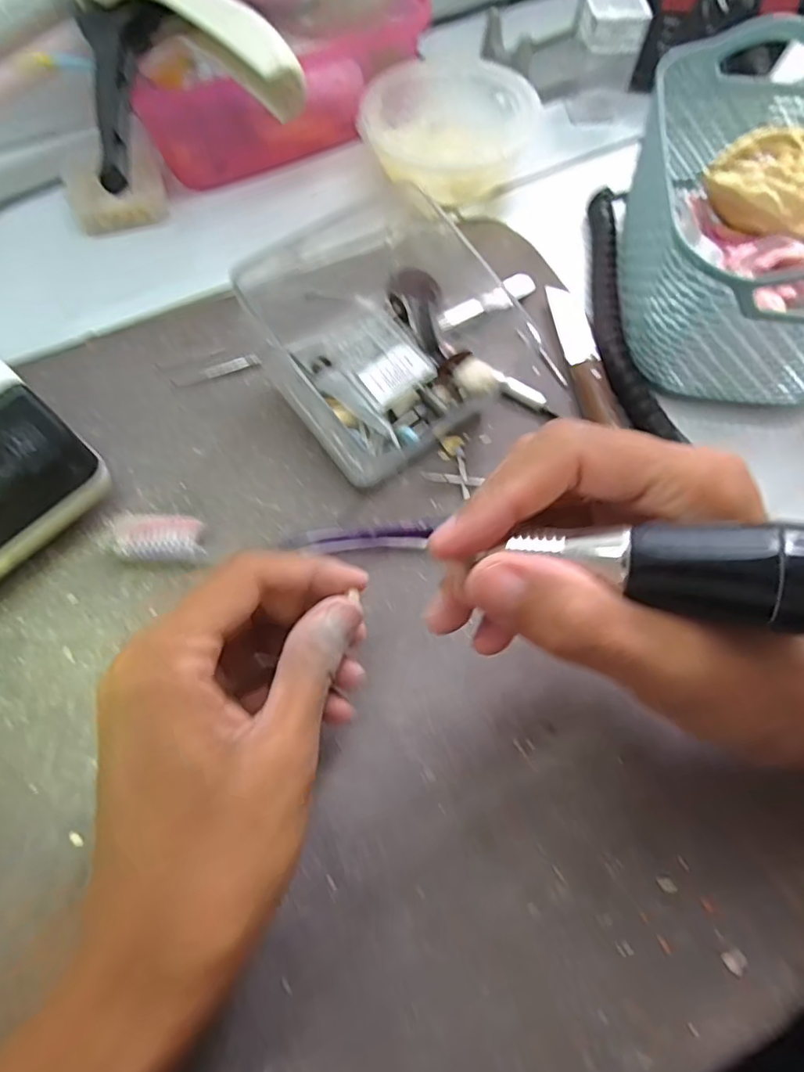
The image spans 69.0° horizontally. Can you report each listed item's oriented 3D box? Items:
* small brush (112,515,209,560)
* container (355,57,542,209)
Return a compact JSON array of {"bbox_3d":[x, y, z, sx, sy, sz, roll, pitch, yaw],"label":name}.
[{"bbox_3d":[-0.107,0.002,0.260,0.040,0.012,0.021,0,66,-1],"label":"small brush"},{"bbox_3d":[0.025,-0.249,0.363,0.102,0.040,0.093,1,66,-1],"label":"container"}]

